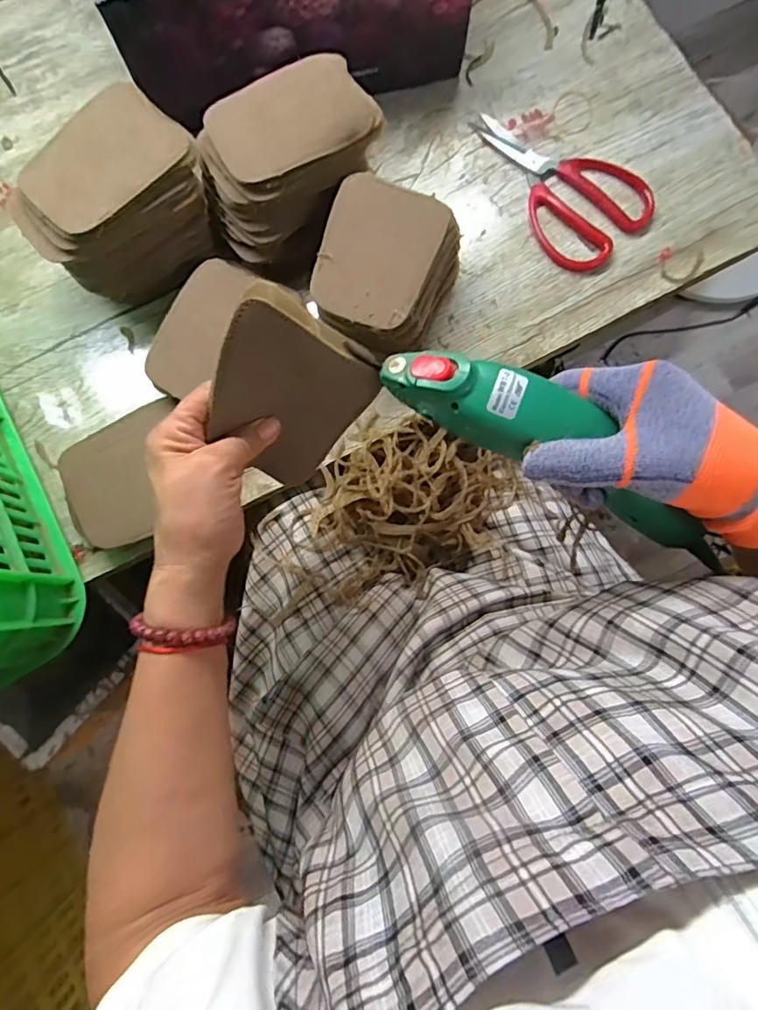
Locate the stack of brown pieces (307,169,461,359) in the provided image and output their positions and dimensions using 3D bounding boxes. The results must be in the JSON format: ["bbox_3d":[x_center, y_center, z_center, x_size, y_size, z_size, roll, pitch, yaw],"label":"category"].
[{"bbox_3d":[0.006,-0.191,0.450,0.103,0.074,0.128,16,80,4],"label":"stack of brown pieces"}]

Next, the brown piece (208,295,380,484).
[{"bbox_3d":[-0.060,-0.060,0.327,0.089,0.111,0.012,20,44,-23],"label":"brown piece"}]

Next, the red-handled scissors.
[{"bbox_3d":[0.167,-0.310,0.498,0.113,0.008,0.186,-37,81,-6],"label":"red-handled scissors"}]

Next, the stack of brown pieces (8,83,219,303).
[{"bbox_3d":[-0.214,-0.245,0.447,0.111,0.099,0.143,39,82,7],"label":"stack of brown pieces"}]

